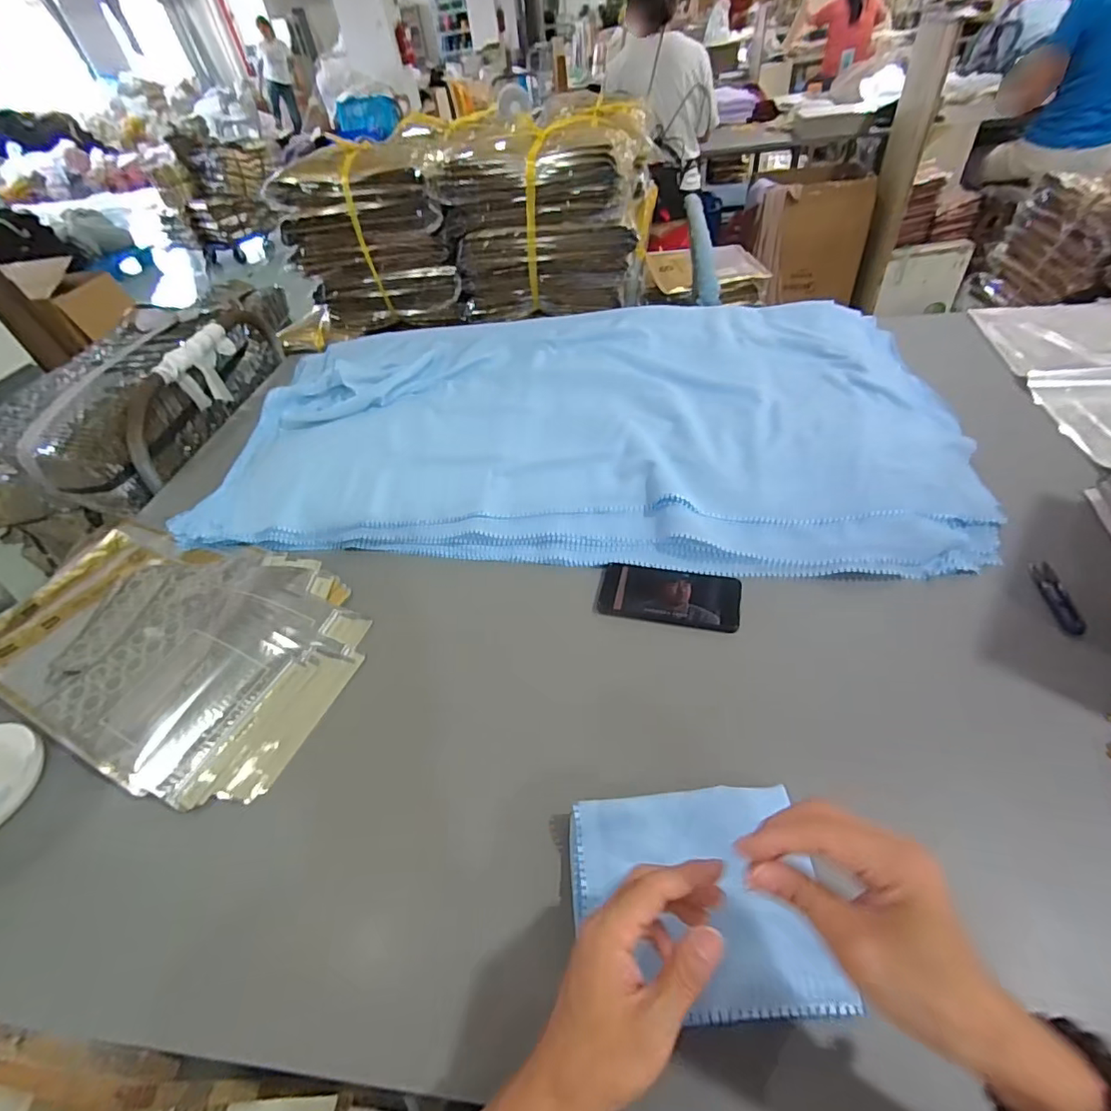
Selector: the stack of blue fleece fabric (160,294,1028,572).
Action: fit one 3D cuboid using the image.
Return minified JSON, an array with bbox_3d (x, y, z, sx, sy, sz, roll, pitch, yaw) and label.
[{"bbox_3d":[0.017,-0.230,0.860,1.118,0.073,0.587,1,47,9],"label":"stack of blue fleece fabric"}]

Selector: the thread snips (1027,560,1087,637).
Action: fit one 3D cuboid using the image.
[{"bbox_3d":[0.553,0.044,0.587,0.026,0.010,0.101,8,48,15],"label":"thread snips"}]

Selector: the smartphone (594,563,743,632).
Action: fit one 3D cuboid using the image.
[{"bbox_3d":[0.137,0.048,0.645,0.165,0.007,0.078,7,48,15],"label":"smartphone"}]

